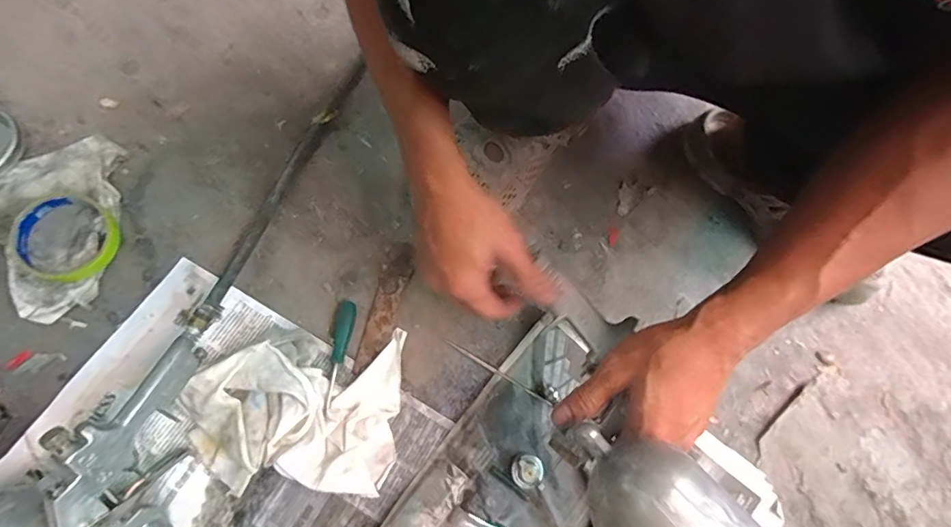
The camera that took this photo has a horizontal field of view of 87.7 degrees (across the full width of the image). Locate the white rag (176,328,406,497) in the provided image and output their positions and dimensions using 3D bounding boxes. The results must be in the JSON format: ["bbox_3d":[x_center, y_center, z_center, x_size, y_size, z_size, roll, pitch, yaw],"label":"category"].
[{"bbox_3d":[-0.175,0.138,0.464,0.183,0.044,0.144,2,75,-5],"label":"white rag"}]

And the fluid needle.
[{"bbox_3d":[0.022,0.110,0.502,0.126,0.007,0.005,30,71,9],"label":"fluid needle"}]

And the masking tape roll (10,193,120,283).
[{"bbox_3d":[-0.410,-0.026,0.496,0.086,0.027,0.086,1,75,-5],"label":"masking tape roll"}]

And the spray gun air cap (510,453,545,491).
[{"bbox_3d":[0.050,0.198,0.471,0.032,0.019,0.032,1,75,-5],"label":"spray gun air cap"}]

